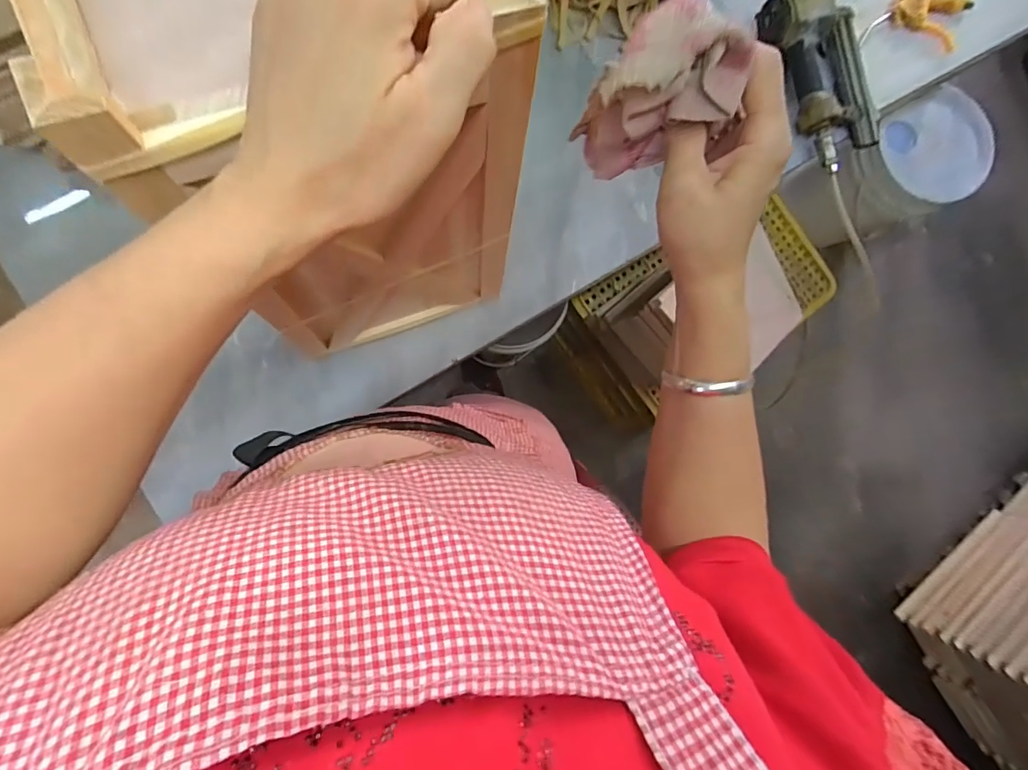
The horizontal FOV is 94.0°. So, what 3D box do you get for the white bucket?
[{"bbox_3d":[0.964,-0.548,1.278,0.264,0.422,0.255,0,87,-9],"label":"white bucket"}]

